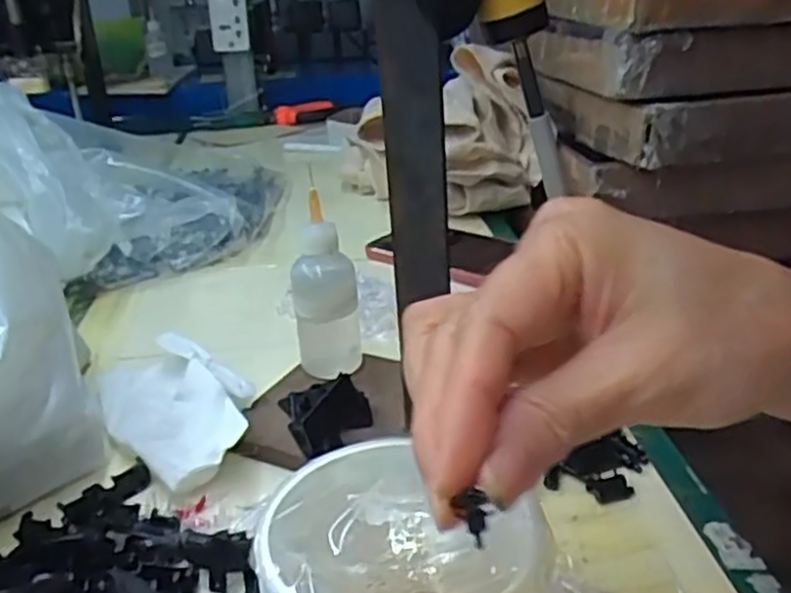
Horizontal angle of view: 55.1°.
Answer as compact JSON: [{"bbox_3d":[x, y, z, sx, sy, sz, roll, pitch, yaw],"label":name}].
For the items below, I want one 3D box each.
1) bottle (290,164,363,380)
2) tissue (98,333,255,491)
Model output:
[{"bbox_3d":[-0.038,-0.004,0.411,0.034,0.111,0.026,-4,25,-5],"label":"bottle"},{"bbox_3d":[-0.118,0.052,0.400,0.065,0.026,0.146,-16,28,-28],"label":"tissue"}]

